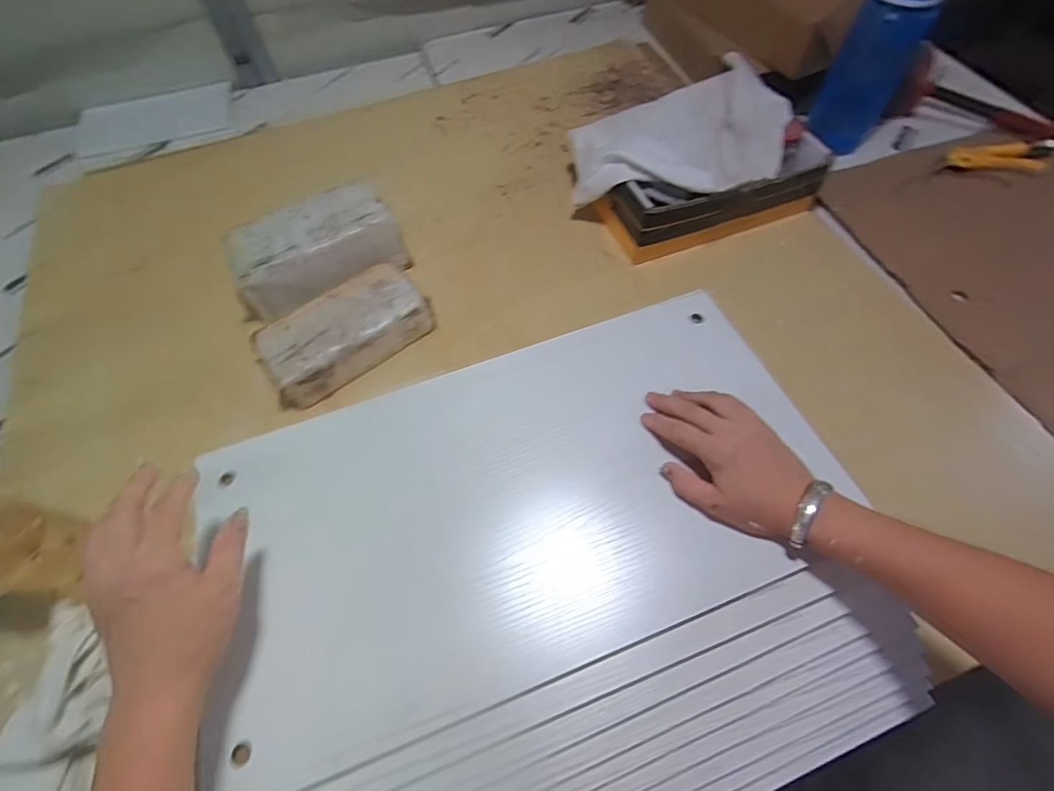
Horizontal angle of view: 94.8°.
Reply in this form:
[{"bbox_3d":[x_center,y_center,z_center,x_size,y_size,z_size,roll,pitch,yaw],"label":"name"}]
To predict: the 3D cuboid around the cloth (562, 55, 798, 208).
[{"bbox_3d":[0.237,-0.363,0.703,0.333,0.065,0.218,-28,62,-12],"label":"cloth"}]

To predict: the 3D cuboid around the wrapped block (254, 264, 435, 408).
[{"bbox_3d":[-0.236,-0.081,0.633,0.214,0.068,0.112,-33,65,-16],"label":"wrapped block"}]

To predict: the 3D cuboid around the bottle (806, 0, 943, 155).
[{"bbox_3d":[0.538,-0.528,0.741,0.097,0.276,0.077,30,66,17],"label":"bottle"}]

